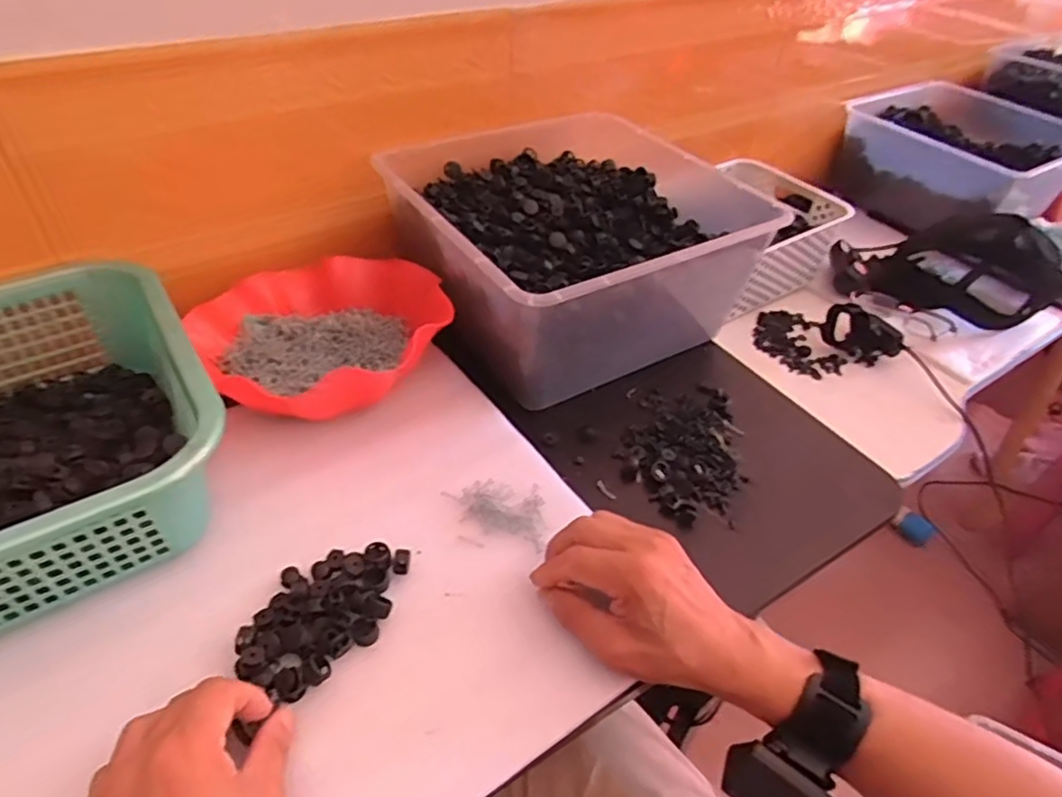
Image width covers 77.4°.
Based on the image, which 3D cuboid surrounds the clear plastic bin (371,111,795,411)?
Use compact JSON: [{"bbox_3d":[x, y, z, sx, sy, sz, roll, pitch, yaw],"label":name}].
[{"bbox_3d":[0.037,-0.162,0.664,0.294,0.124,0.302,-22,49,-26],"label":"clear plastic bin"}]

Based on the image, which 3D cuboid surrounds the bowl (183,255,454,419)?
[{"bbox_3d":[-0.184,-0.067,0.590,0.207,0.059,0.201,3,43,-2],"label":"bowl"}]

